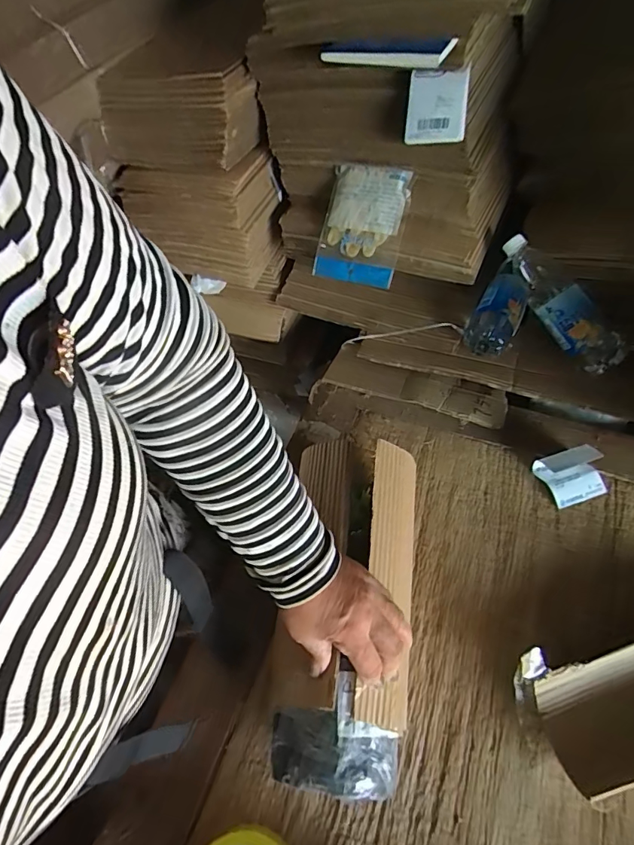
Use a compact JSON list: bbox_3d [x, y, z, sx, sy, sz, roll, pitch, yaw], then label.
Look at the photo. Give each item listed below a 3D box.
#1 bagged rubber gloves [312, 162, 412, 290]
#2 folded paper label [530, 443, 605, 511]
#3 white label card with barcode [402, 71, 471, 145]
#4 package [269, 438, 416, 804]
[{"bbox_3d":[0.070,-0.320,0.727,0.135,0.172,0.023,16,14,19],"label":"bagged rubber gloves"},{"bbox_3d":[0.362,0.072,0.627,0.081,0.041,0.070,-17,56,-8],"label":"folded paper label"},{"bbox_3d":[0.164,-0.436,0.616,0.079,0.080,0.019,6,21,15],"label":"white label card with barcode"},{"bbox_3d":[0.030,0.176,0.477,0.141,0.084,0.339,6,57,7],"label":"package"}]

